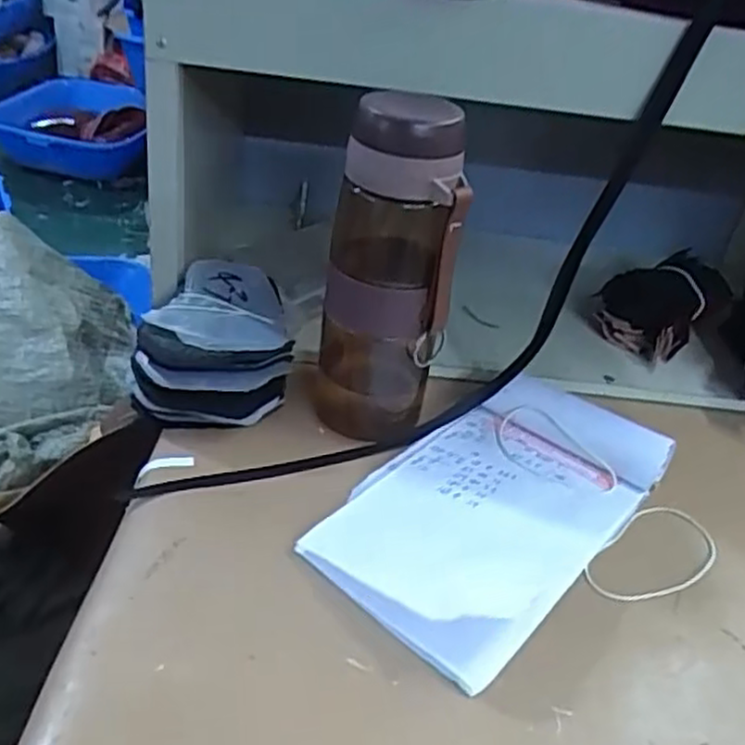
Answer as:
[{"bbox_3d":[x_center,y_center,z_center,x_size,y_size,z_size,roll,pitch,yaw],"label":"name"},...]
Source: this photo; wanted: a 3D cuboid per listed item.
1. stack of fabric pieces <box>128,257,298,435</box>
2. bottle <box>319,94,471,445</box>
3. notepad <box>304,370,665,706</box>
[{"bbox_3d":[-0.107,-0.015,0.521,0.105,0.082,0.106,11,35,5],"label":"stack of fabric pieces"},{"bbox_3d":[0.010,-0.061,0.483,0.076,0.224,0.075,5,35,-3],"label":"bottle"},{"bbox_3d":[0.076,0.078,0.466,0.138,0.034,0.234,31,41,30],"label":"notepad"}]

